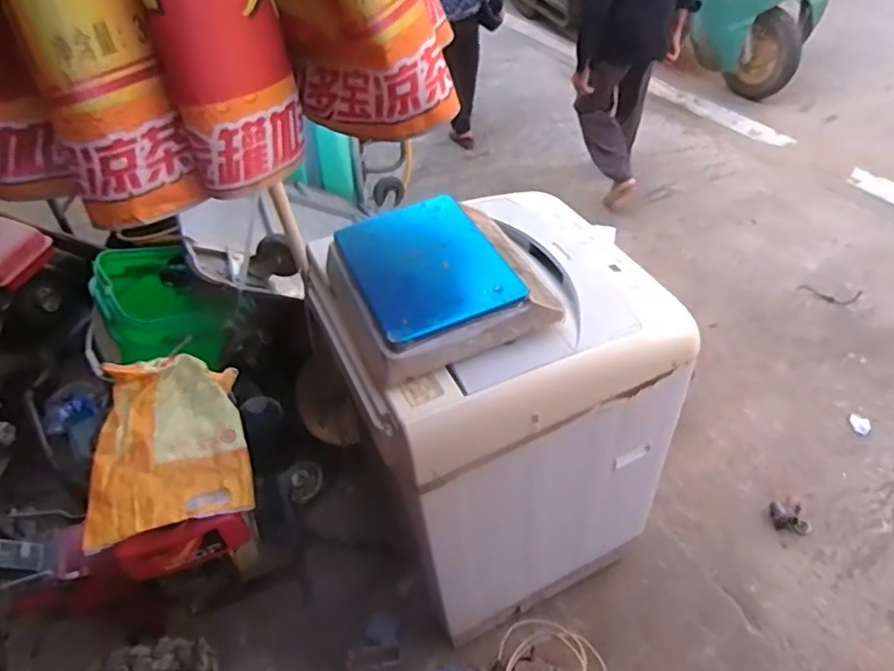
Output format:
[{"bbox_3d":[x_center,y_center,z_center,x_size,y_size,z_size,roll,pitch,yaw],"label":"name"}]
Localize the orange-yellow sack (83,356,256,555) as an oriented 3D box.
[{"bbox_3d":[-0.516,0.187,1.137,0.269,0.070,0.347,-16,48,-6],"label":"orange-yellow sack"}]

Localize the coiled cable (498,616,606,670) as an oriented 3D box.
[{"bbox_3d":[0.208,0.674,1.236,0.223,0.082,0.180,23,55,26],"label":"coiled cable"}]

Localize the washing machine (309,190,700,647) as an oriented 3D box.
[{"bbox_3d":[0.120,0.151,1.331,0.577,0.819,0.521,-24,49,-13],"label":"washing machine"}]

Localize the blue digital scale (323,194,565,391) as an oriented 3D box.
[{"bbox_3d":[-0.024,-0.092,1.006,0.308,0.091,0.310,-21,49,-11],"label":"blue digital scale"}]

